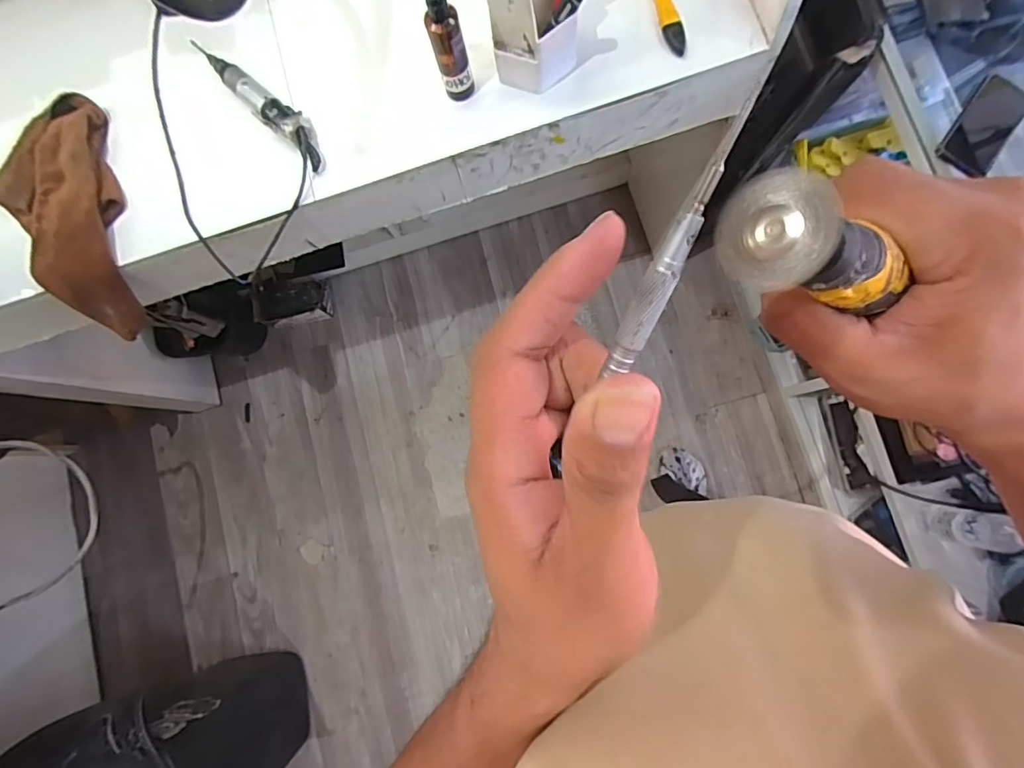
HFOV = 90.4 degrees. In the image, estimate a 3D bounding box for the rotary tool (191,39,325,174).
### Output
[{"bbox_3d":[-0.331,-0.376,0.670,0.253,0.046,0.042,44,89,9],"label":"rotary tool"}]

